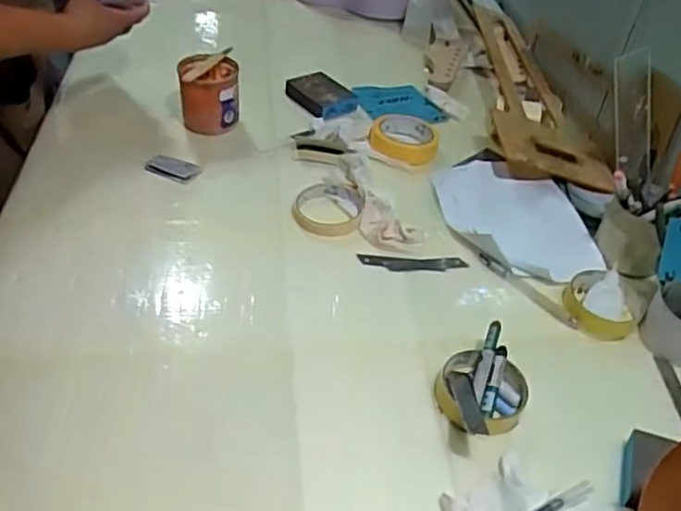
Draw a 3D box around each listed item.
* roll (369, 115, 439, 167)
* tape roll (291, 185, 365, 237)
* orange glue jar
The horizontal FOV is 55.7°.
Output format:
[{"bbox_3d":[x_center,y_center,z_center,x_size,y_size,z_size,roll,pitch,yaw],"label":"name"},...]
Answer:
[{"bbox_3d":[0.090,-0.166,0.929,0.094,0.033,0.094,3,41,-3],"label":"roll"},{"bbox_3d":[-0.014,-0.056,0.792,0.084,0.026,0.081,3,41,-3],"label":"tape roll"},{"bbox_3d":[-0.183,-0.224,0.911,0.079,0.087,0.070,-3,41,-10],"label":"orange glue jar"}]

